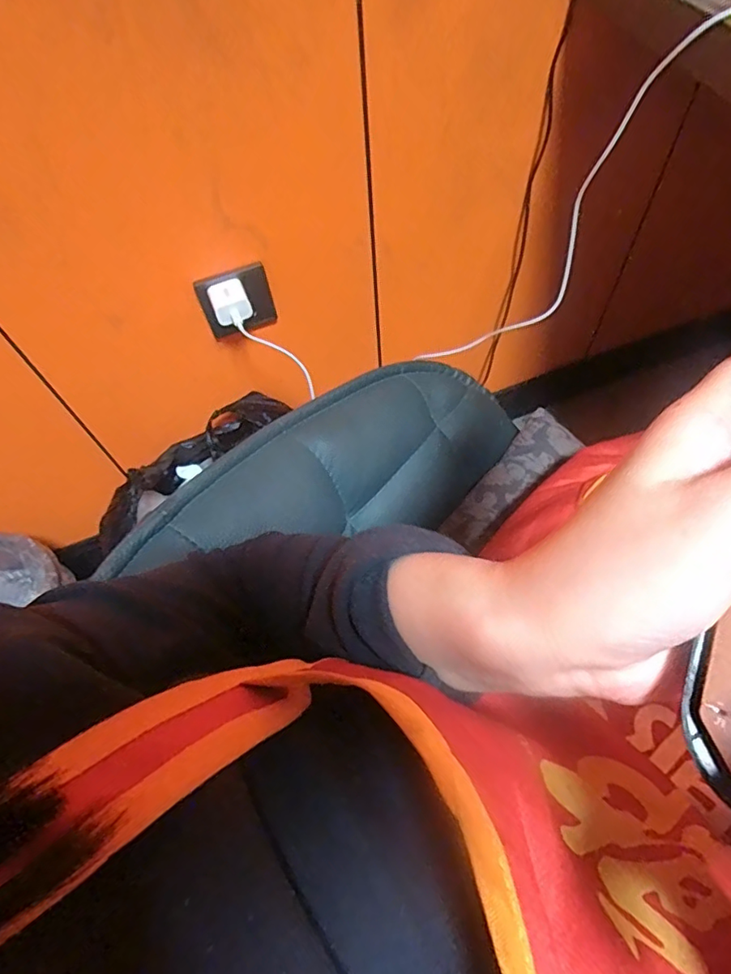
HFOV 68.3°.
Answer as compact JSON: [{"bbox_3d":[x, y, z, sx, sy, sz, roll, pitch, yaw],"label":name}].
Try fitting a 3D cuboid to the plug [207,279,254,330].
[{"bbox_3d":[-0.155,-0.211,0.622,0.043,0.032,0.049,-26,62,-11],"label":"plug"}]

